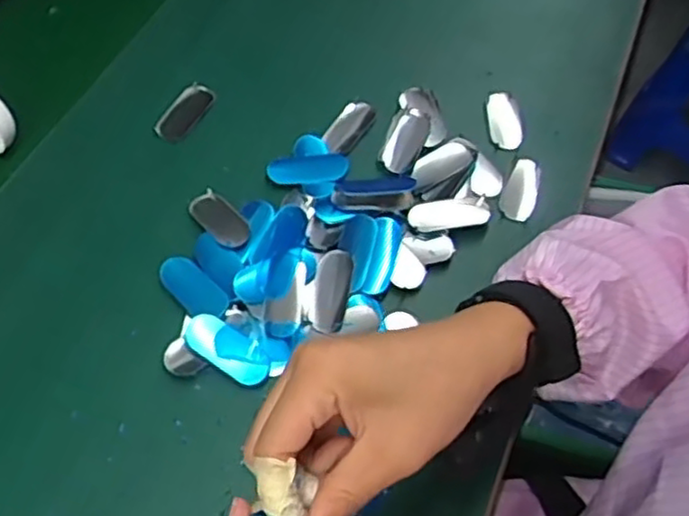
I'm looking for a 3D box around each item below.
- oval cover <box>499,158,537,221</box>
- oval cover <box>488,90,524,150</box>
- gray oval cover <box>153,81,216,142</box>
[{"bbox_3d":[0.133,-0.051,0.541,0.024,0.010,0.055,23,58,12],"label":"oval cover"},{"bbox_3d":[0.130,-0.111,0.582,0.024,0.016,0.053,-1,57,-4],"label":"oval cover"},{"bbox_3d":[-0.126,-0.116,0.569,0.025,0.008,0.060,25,59,13],"label":"gray oval cover"}]

